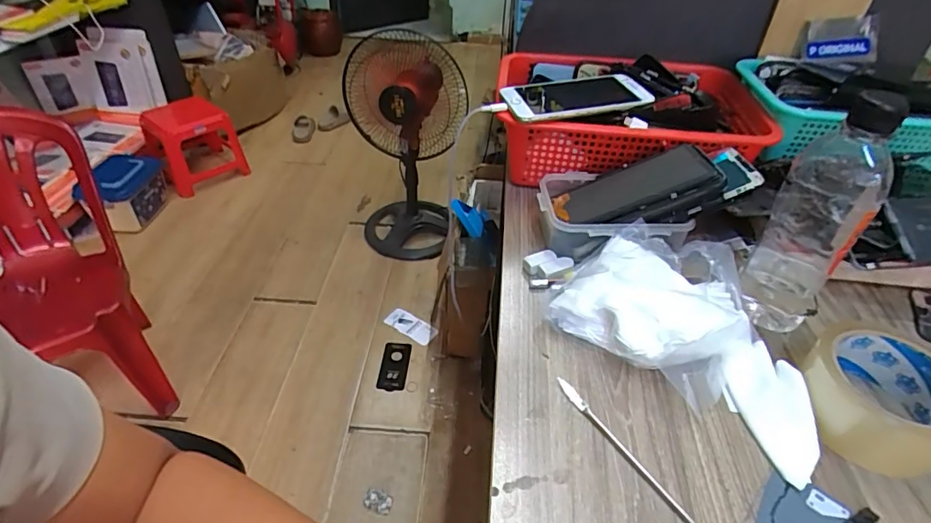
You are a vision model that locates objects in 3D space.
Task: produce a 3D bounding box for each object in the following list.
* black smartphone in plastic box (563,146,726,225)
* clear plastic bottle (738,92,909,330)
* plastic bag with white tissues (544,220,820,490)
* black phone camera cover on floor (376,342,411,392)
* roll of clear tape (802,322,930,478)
[{"bbox_3d":[0.164,-0.071,0.483,0.133,0.015,0.075,-23,33,12],"label":"black smartphone in plastic box"},{"bbox_3d":[0.270,-0.033,0.384,0.057,0.187,0.053,30,47,28],"label":"clear plastic bottle"},{"bbox_3d":[0.187,0.047,0.403,0.215,0.058,0.135,31,47,28],"label":"plastic bag with white tissues"},{"bbox_3d":[-0.185,0.272,1.305,0.073,0.016,0.149,5,40,1],"label":"black phone camera cover on floor"},{"bbox_3d":[0.295,0.095,0.351,0.089,0.050,0.088,2,40,-2],"label":"roll of clear tape"}]

